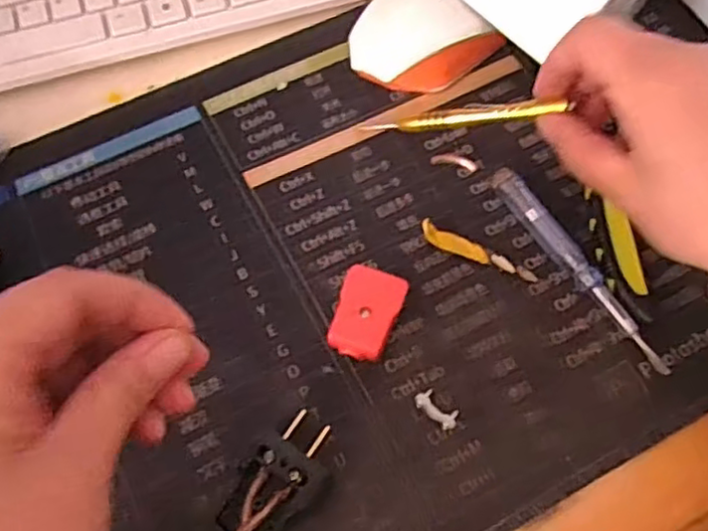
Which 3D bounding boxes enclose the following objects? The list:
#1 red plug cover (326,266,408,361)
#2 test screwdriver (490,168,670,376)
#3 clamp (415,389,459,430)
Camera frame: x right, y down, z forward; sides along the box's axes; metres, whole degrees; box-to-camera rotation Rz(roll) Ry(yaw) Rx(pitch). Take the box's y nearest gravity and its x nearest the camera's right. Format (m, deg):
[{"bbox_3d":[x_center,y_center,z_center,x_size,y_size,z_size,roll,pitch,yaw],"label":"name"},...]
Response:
[{"bbox_3d":[0.006,0.024,0.319,0.029,0.016,0.040,19,66,9],"label":"red plug cover"},{"bbox_3d":[0.107,0.001,0.330,0.013,0.010,0.122,-29,68,-12],"label":"test screwdriver"},{"bbox_3d":[0.037,0.064,0.305,0.021,0.005,0.010,36,70,16],"label":"clamp"}]

